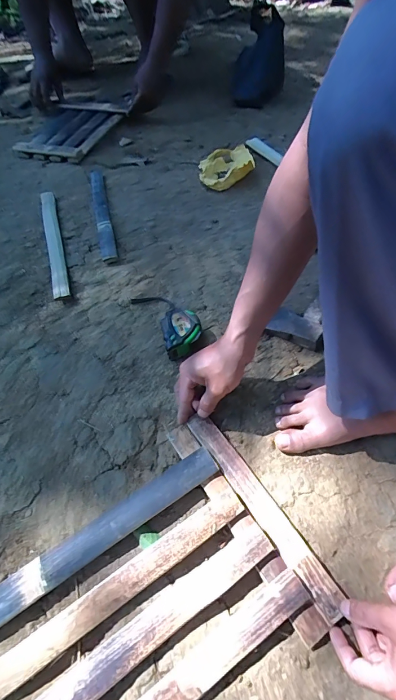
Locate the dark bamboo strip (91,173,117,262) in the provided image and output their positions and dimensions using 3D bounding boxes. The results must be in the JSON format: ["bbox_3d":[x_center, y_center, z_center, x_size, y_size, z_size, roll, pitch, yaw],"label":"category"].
[{"bbox_3d":[-0.217,-0.319,0.792,0.033,0.025,0.346,-13,57,-6],"label":"dark bamboo strip"}]

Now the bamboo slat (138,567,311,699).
[{"bbox_3d":[-0.030,0.347,0.353,0.344,0.025,0.036,-30,61,-16],"label":"bamboo slat"}]

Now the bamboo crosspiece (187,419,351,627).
[{"bbox_3d":[0.077,0.193,0.453,0.037,0.010,0.274,-30,59,-17],"label":"bamboo crosspiece"}]

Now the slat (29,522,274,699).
[{"bbox_3d":[-0.066,0.304,0.373,0.346,0.012,0.037,-30,61,-17],"label":"slat"}]

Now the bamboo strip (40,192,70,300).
[{"bbox_3d":[-0.303,-0.231,0.741,0.029,0.022,0.348,-17,58,-9],"label":"bamboo strip"}]

